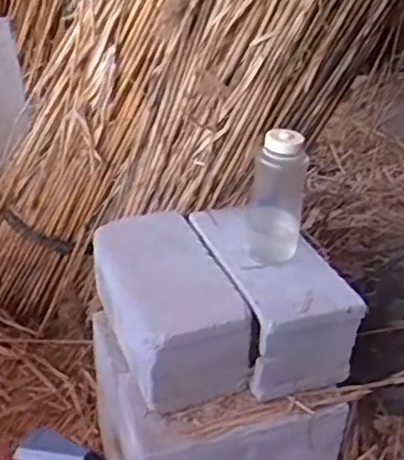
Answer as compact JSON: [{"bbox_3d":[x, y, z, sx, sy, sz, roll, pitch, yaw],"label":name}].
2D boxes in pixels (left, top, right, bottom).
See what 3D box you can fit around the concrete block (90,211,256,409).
[{"bbox_3d":[-0.074,0.130,1.249,0.194,0.180,0.378,-12,39,-22],"label":"concrete block"}]

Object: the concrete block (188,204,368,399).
[{"bbox_3d":[0.125,0.121,1.284,0.194,0.192,0.371,-11,39,-21],"label":"concrete block"}]

